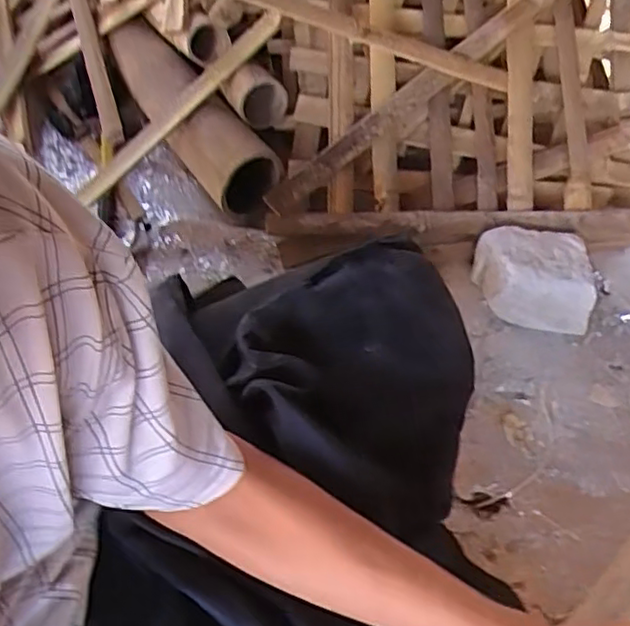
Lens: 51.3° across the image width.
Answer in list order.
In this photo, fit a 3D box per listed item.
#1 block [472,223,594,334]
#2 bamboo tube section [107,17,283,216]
[{"bbox_3d":[0.276,-0.049,0.837,0.134,0.075,0.115,6,50,2],"label":"block"},{"bbox_3d":[-0.191,-0.287,0.957,0.080,0.112,0.376,-30,57,-25],"label":"bamboo tube section"}]

